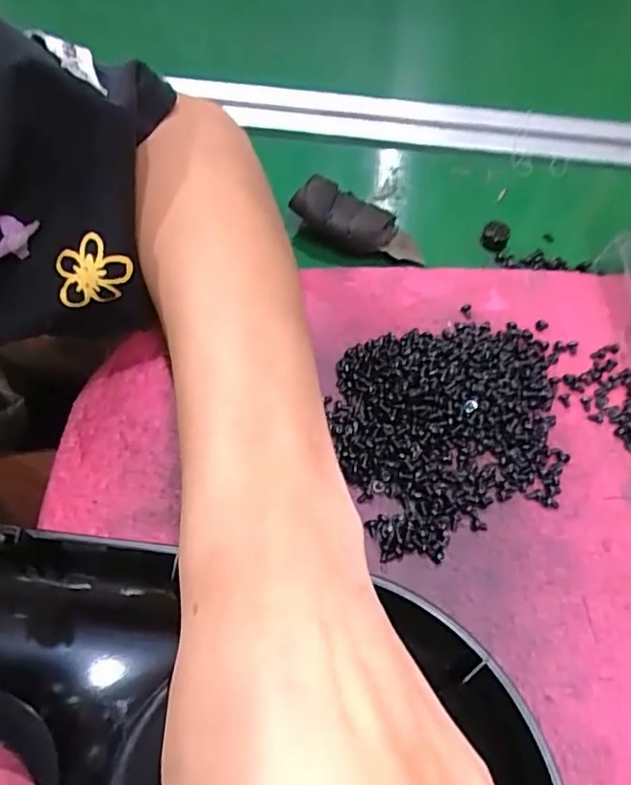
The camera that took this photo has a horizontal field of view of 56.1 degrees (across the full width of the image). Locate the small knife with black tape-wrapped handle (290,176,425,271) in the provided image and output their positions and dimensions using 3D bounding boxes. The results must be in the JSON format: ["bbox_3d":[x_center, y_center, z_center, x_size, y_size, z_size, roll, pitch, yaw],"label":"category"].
[{"bbox_3d":[0.023,-0.085,0.307,0.069,0.024,0.026,25,61,-3],"label":"small knife with black tape-wrapped handle"}]

